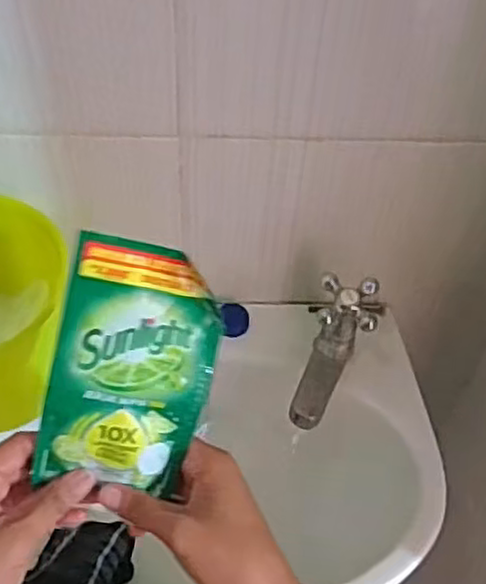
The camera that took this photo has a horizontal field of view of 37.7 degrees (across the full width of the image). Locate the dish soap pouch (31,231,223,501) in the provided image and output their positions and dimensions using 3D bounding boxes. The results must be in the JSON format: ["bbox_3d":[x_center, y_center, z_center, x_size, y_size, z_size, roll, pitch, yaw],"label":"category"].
[{"bbox_3d":[-0.063,0.045,0.408,0.086,0.142,0.017,12,8,-11],"label":"dish soap pouch"}]

